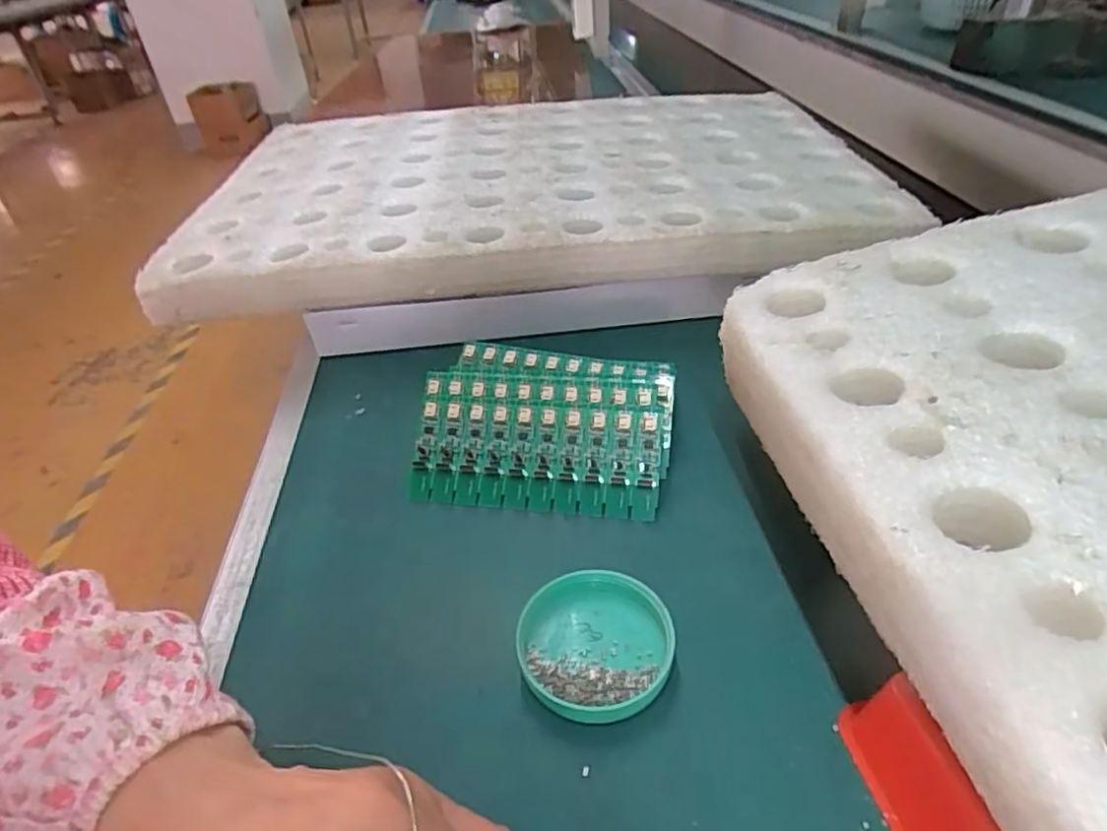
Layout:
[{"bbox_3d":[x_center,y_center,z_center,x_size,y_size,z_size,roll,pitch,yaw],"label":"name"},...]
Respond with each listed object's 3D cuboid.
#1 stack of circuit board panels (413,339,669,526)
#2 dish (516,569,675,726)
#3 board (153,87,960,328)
[{"bbox_3d":[-0.004,0.004,0.386,0.142,0.039,0.102,4,39,10],"label":"stack of circuit board panels"},{"bbox_3d":[0.017,0.098,0.285,0.064,0.014,0.064,-3,38,2],"label":"dish"},{"bbox_3d":[-0.023,-0.209,0.585,0.551,0.037,0.363,-3,38,2],"label":"board"}]

